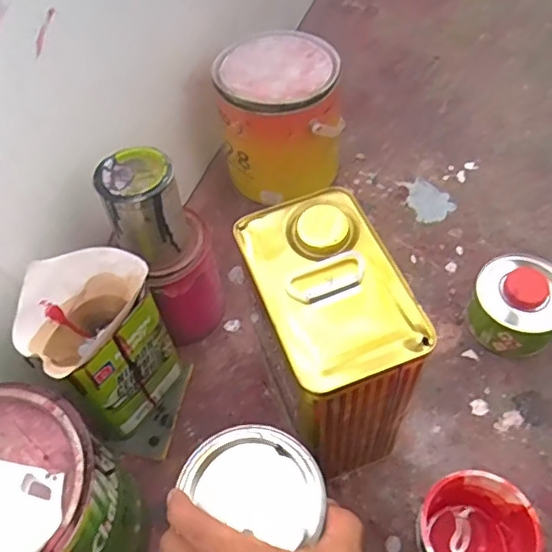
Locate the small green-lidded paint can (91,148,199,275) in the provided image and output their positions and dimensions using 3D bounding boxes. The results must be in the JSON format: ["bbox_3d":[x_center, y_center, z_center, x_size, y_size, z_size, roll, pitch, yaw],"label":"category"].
[{"bbox_3d":[-0.127,-0.065,0.590,0.077,0.100,0.081,-2,57,3],"label":"small green-lidded paint can"}]

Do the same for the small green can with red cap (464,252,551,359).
[{"bbox_3d":[0.274,0.031,0.666,0.098,0.075,0.100,-2,57,3],"label":"small green can with red cap"}]

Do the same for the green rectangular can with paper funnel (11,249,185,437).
[{"bbox_3d":[-0.168,0.072,0.588,0.078,0.217,0.119,23,61,18],"label":"green rectangular can with paper funnel"}]

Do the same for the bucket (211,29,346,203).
[{"bbox_3d":[0.004,-0.211,0.795,0.153,0.171,0.165,-2,57,3],"label":"bucket"}]

